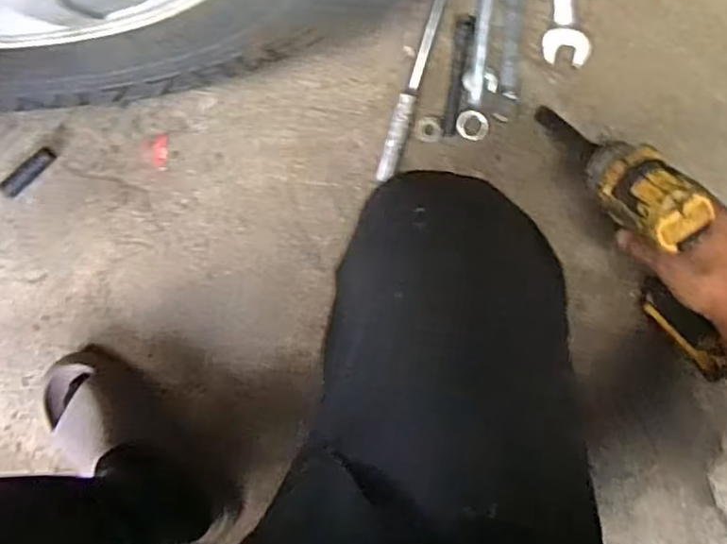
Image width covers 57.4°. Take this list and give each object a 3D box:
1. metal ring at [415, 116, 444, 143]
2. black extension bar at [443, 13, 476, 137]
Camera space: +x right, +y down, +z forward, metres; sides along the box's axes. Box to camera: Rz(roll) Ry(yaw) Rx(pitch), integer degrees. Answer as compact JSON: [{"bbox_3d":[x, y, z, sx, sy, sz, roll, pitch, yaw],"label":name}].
[{"bbox_3d":[0.072,-0.157,0.734,0.029,0.004,0.028,7,101,1],"label":"metal ring"},{"bbox_3d":[0.104,-0.214,0.729,0.018,0.017,0.127,10,97,7],"label":"black extension bar"}]

